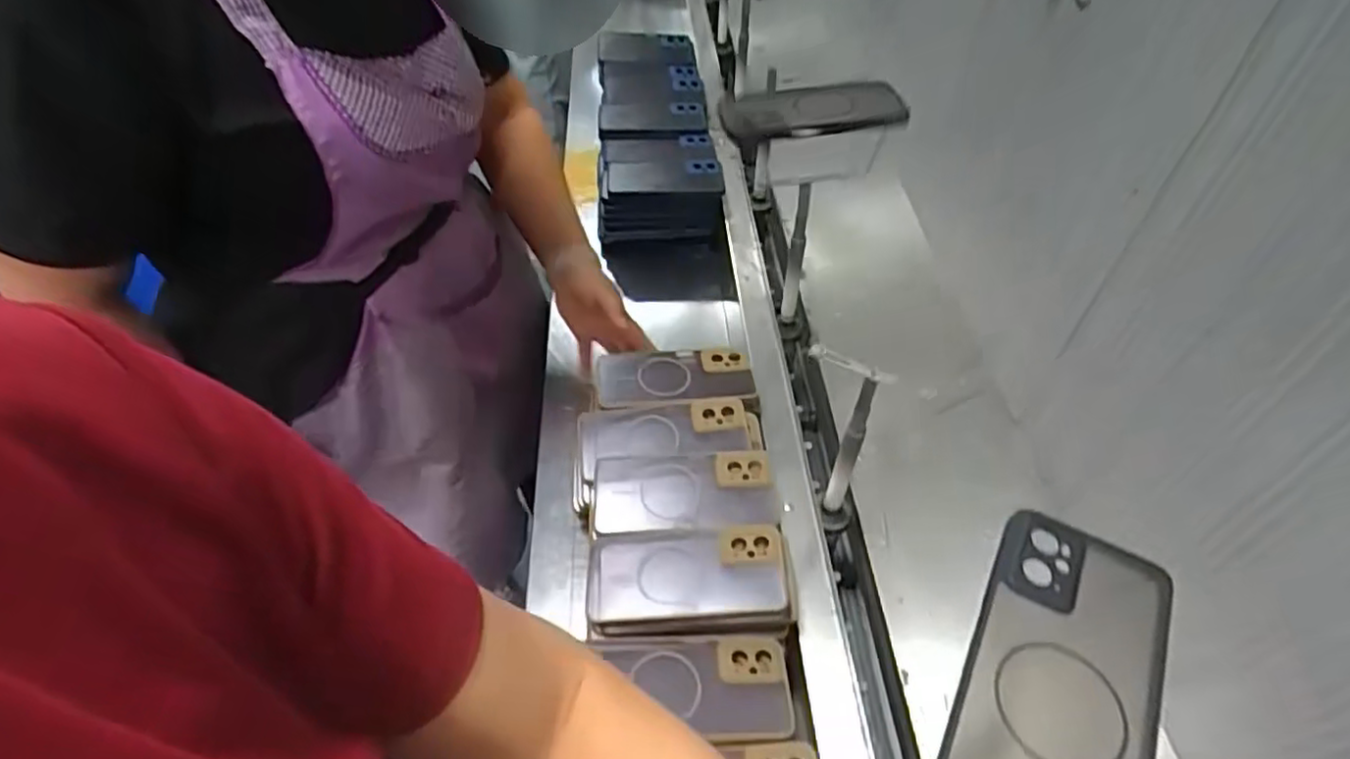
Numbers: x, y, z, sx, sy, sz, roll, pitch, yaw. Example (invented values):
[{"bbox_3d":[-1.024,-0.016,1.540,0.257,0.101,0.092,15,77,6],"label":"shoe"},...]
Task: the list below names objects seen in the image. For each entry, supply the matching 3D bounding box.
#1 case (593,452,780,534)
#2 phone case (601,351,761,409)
[{"bbox_3d":[0.008,0.103,0.642,0.162,0.016,0.074,-3,63,4],"label":"case"},{"bbox_3d":[0.001,-0.002,0.739,0.161,0.020,0.078,-2,49,-6],"label":"phone case"}]

